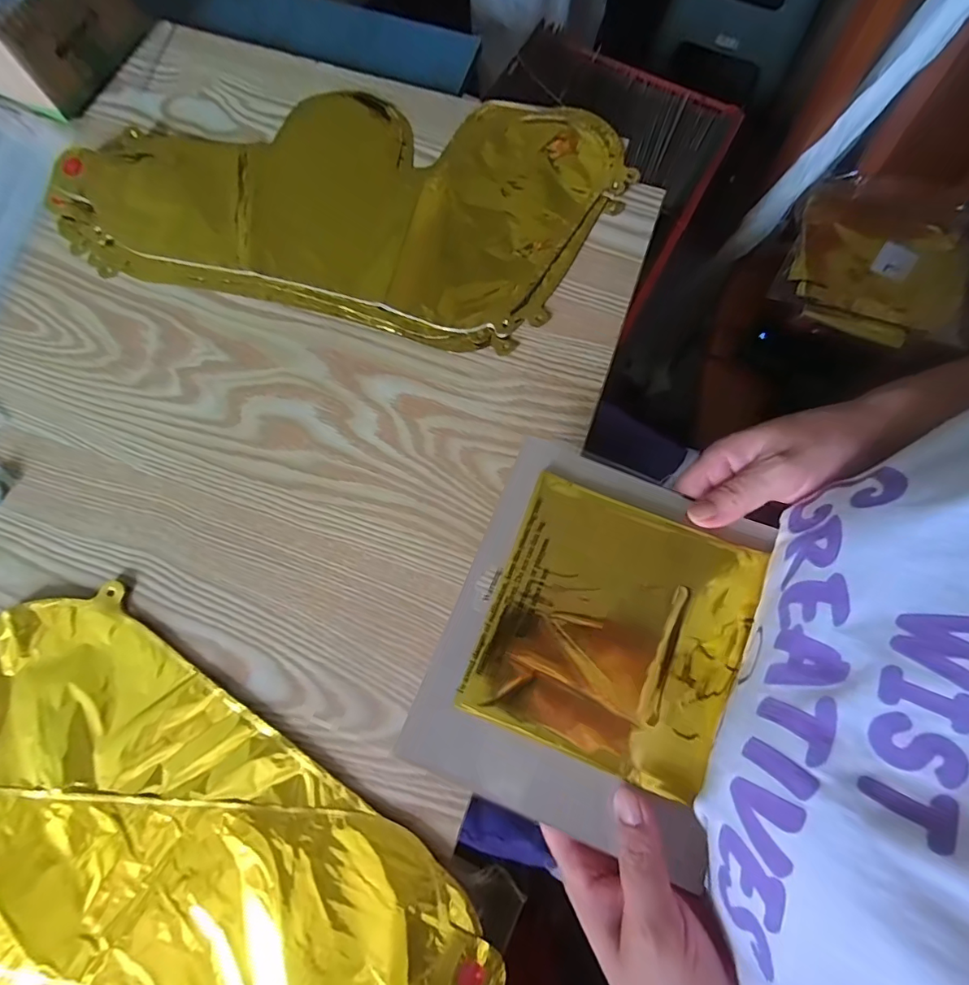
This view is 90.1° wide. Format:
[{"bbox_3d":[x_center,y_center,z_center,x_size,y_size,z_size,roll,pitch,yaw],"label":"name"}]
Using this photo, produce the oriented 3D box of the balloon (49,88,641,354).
[{"bbox_3d":[-0.117,-0.250,0.395,0.421,0.015,0.226,15,76,5],"label":"balloon"}]

